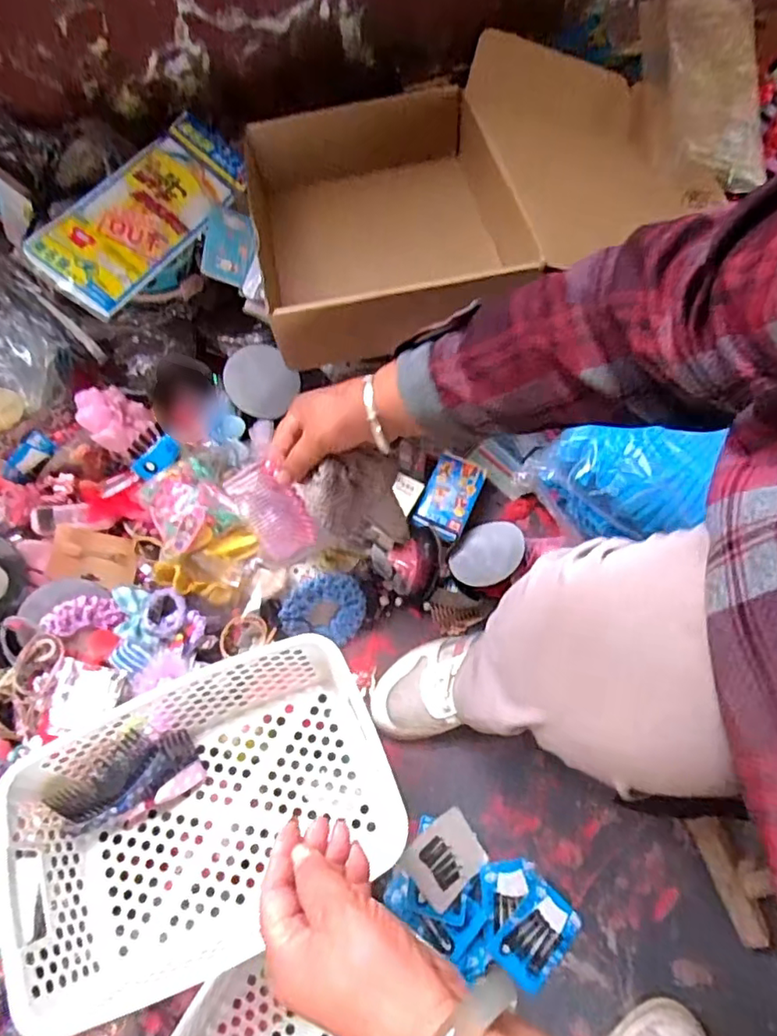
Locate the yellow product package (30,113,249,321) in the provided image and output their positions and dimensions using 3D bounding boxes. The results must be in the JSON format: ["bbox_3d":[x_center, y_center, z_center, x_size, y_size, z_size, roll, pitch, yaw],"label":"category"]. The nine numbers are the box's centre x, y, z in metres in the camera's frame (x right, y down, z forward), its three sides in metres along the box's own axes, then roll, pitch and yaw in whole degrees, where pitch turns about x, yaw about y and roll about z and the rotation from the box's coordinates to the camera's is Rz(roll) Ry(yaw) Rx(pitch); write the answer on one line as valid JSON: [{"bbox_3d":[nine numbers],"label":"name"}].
[{"bbox_3d":[-0.280,-0.368,0.687,0.102,0.022,0.307,37,60,-15],"label":"yellow product package"}]

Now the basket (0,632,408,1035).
[{"bbox_3d":[-0.154,0.240,0.488,0.287,0.111,0.193,-24,73,-9],"label":"basket"}]

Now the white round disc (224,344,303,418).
[{"bbox_3d":[-0.157,-0.168,0.714,0.089,0.012,0.083,1,80,-5],"label":"white round disc"}]

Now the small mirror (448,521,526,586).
[{"bbox_3d":[0.117,0.042,0.686,0.093,0.010,0.086,-26,34,19],"label":"small mirror"}]

